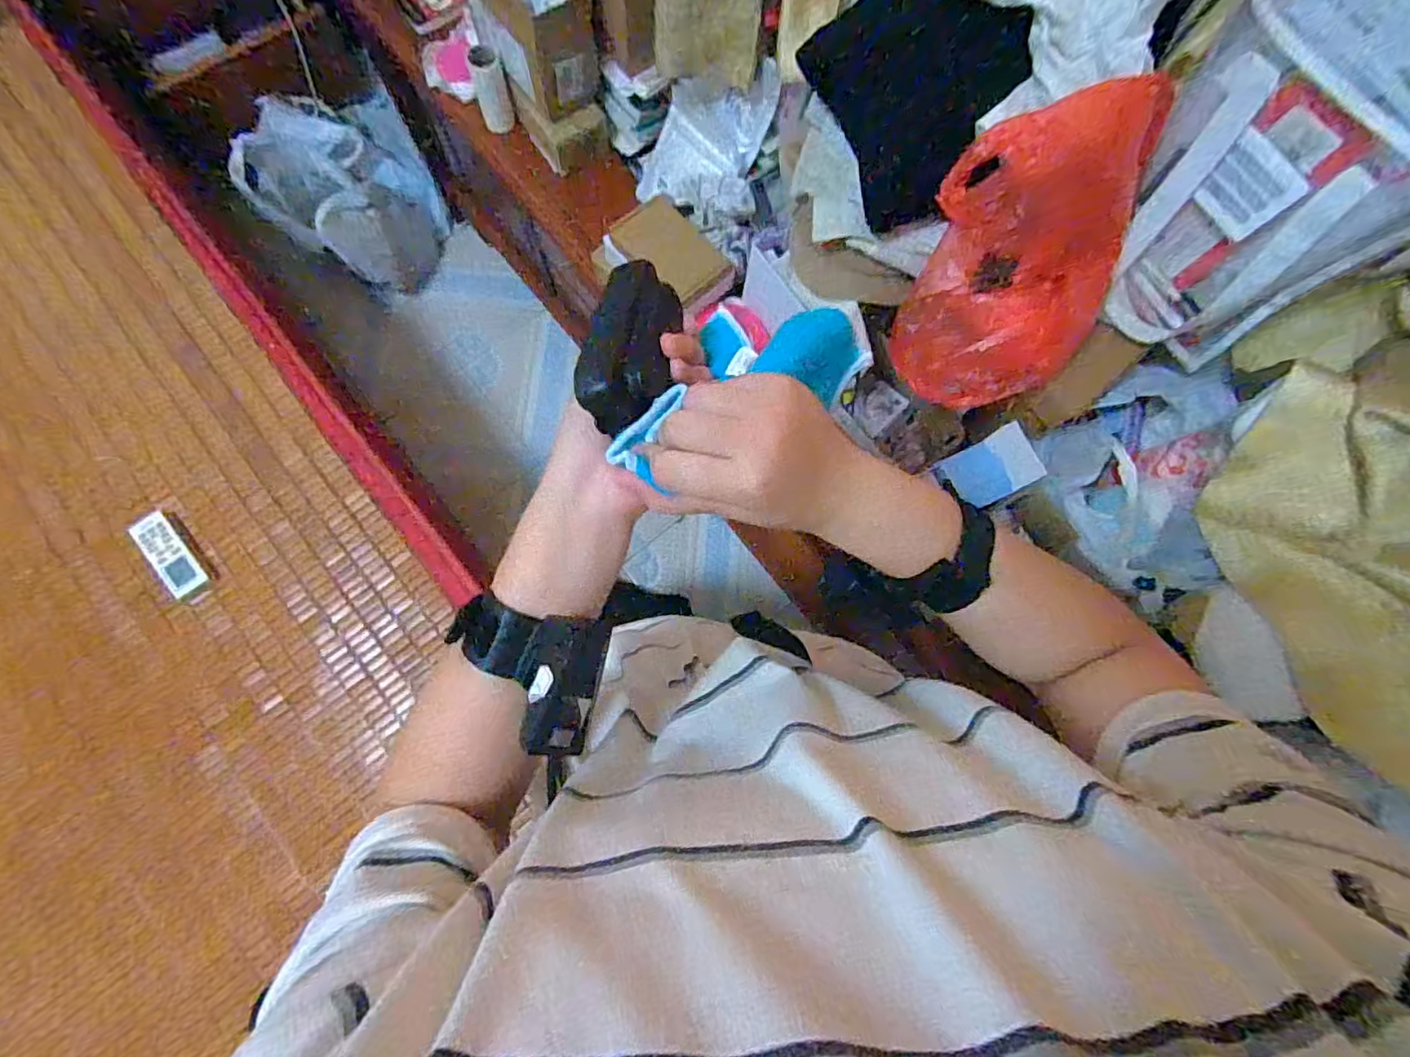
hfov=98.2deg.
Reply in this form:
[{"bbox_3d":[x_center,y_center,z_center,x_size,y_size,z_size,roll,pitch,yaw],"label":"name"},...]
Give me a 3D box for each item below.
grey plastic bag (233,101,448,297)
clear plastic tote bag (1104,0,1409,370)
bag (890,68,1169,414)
[{"bbox_3d":[-0.781,-0.713,1.326,0.344,0.250,0.288,26,78,3],"label":"grey plastic bag"},{"bbox_3d":[0.466,-0.306,0.508,0.258,0.318,0.086,47,60,3],"label":"clear plastic tote bag"},{"bbox_3d":[0.294,-0.245,0.565,0.211,0.200,0.188,-36,82,-9],"label":"bag"}]

